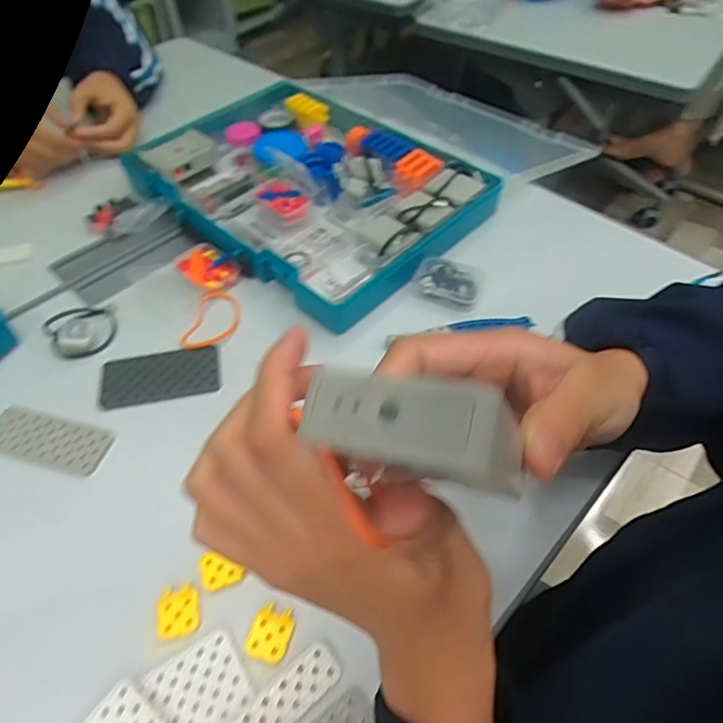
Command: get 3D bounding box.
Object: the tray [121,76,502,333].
[{"bbox_3d":[-0.065,-0.212,0.596,0.372,0.055,0.264,36,60,25],"label":"tray"}]

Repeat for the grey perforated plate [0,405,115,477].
[{"bbox_3d":[-0.249,0.060,0.421,0.098,0.004,0.037,12,53,10],"label":"grey perforated plate"}]

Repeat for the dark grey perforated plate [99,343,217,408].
[{"bbox_3d":[-0.173,0.011,0.458,0.097,0.004,0.050,-9,52,-6],"label":"dark grey perforated plate"}]

